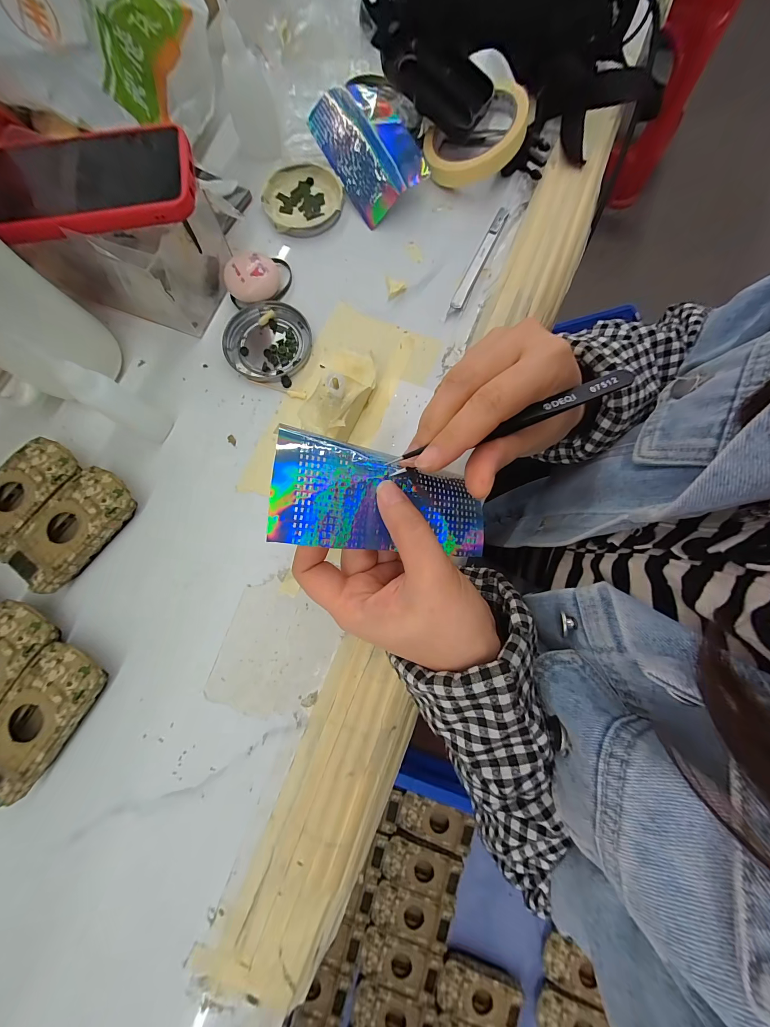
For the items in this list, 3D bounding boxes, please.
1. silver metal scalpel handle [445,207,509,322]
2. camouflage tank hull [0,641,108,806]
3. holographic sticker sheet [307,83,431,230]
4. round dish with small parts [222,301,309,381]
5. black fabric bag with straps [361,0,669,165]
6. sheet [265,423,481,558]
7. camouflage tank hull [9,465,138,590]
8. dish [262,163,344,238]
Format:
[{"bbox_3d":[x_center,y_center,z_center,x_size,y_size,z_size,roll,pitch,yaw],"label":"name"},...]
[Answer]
[{"bbox_3d":[0.092,-0.247,0.318,0.012,0.005,0.139,25,80,4],"label":"silver metal scalpel handle"},{"bbox_3d":[-0.247,0.146,0.236,0.053,0.022,0.094,31,81,5],"label":"camouflage tank hull"},{"bbox_3d":[-0.014,-0.366,0.325,0.082,0.035,0.132,-29,81,-6],"label":"holographic sticker sheet"},{"bbox_3d":[-0.110,-0.161,0.302,0.077,0.008,0.076,0,80,0],"label":"round dish with small parts"},{"bbox_3d":[0.124,-0.513,0.320,0.284,0.093,0.240,1,80,0],"label":"black fabric bag with straps"},{"bbox_3d":[-0.001,-0.007,0.184,0.122,0.011,0.060,10,79,-14],"label":"sheet"},{"bbox_3d":[-0.246,0.011,0.259,0.051,0.020,0.094,36,81,6],"label":"camouflage tank hull"},{"bbox_3d":[-0.084,-0.321,0.330,0.078,0.009,0.080,-19,80,-4],"label":"dish"}]

